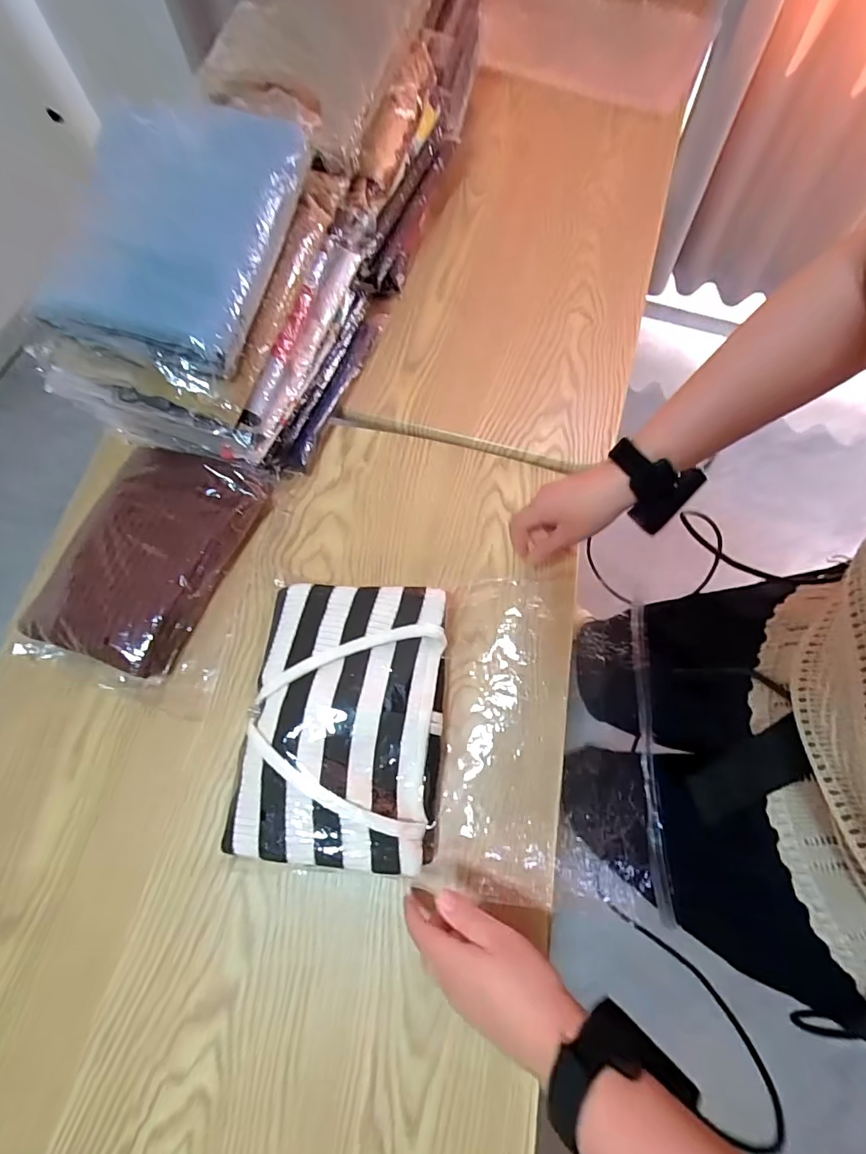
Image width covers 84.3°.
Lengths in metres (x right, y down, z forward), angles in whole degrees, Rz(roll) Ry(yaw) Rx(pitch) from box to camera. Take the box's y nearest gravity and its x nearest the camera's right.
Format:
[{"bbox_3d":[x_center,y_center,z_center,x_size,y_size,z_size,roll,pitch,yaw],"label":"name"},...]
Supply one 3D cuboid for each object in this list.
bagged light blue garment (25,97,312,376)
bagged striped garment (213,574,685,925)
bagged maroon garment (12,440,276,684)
[{"bbox_3d":[-0.219,-0.304,0.411,0.174,0.033,0.222,22,85,0],"label":"bagged light blue garment"},{"bbox_3d":[0.023,0.131,0.438,0.360,0.062,0.264,6,70,4],"label":"bagged striped garment"},{"bbox_3d":[-0.294,-0.016,0.506,0.177,0.058,0.249,15,71,7],"label":"bagged maroon garment"}]

